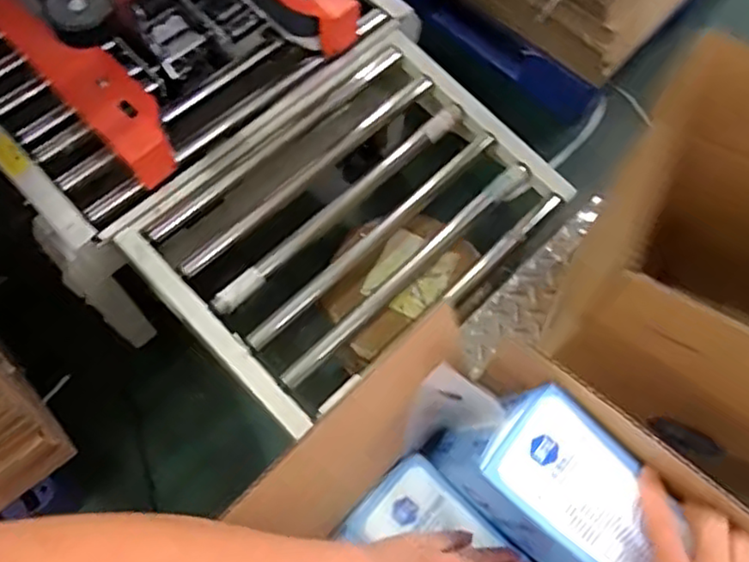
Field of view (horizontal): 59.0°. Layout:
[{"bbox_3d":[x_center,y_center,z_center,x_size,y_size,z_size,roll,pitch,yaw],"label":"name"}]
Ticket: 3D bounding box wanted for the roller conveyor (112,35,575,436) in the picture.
[{"bbox_3d":[-0.037,-0.105,1.052,0.594,0.083,0.432,-41,75,-17],"label":"roller conveyor"}]

